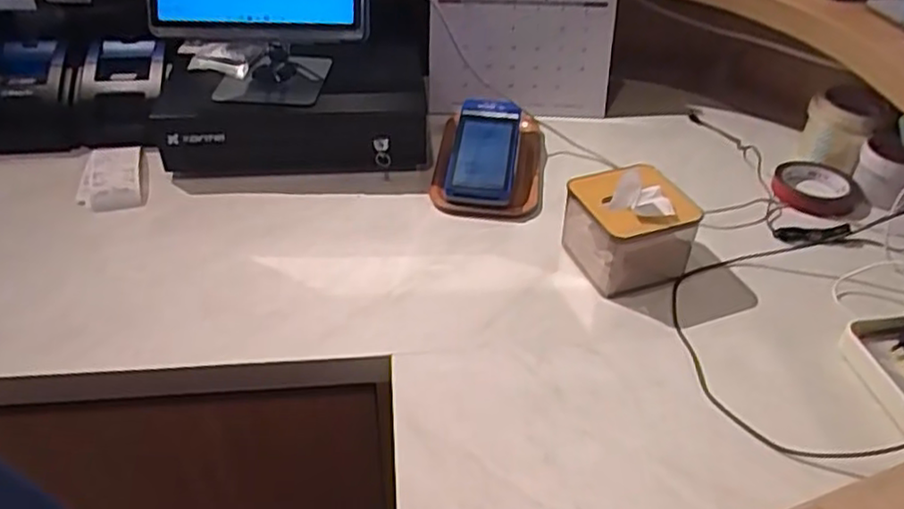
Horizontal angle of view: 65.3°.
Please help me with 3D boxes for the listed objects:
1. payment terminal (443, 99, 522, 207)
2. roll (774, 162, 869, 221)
[{"bbox_3d":[0.041,-0.131,0.911,0.087,0.059,0.180,6,41,6],"label":"payment terminal"},{"bbox_3d":[0.462,-0.087,0.898,0.107,0.016,0.117,5,40,5],"label":"roll"}]

